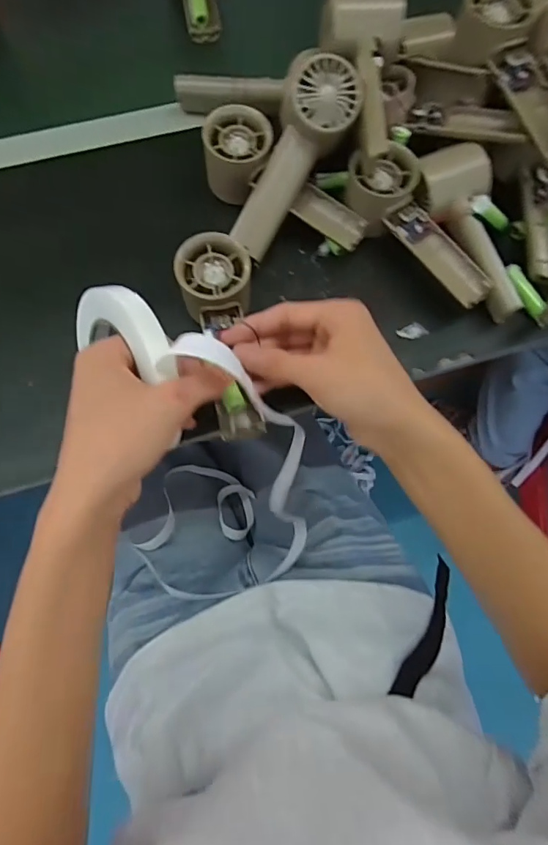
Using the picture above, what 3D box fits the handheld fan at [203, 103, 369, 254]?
[{"bbox_3d":[0.004,-0.206,0.408,0.163,0.058,0.066,30,75,-7],"label":"handheld fan"}]

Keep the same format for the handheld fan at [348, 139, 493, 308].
[{"bbox_3d":[0.128,-0.166,0.393,0.057,0.038,0.150,-42,91,-12],"label":"handheld fan"}]

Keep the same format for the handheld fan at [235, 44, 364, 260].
[{"bbox_3d":[0.014,-0.215,0.383,0.065,0.049,0.156,33,109,8],"label":"handheld fan"}]

